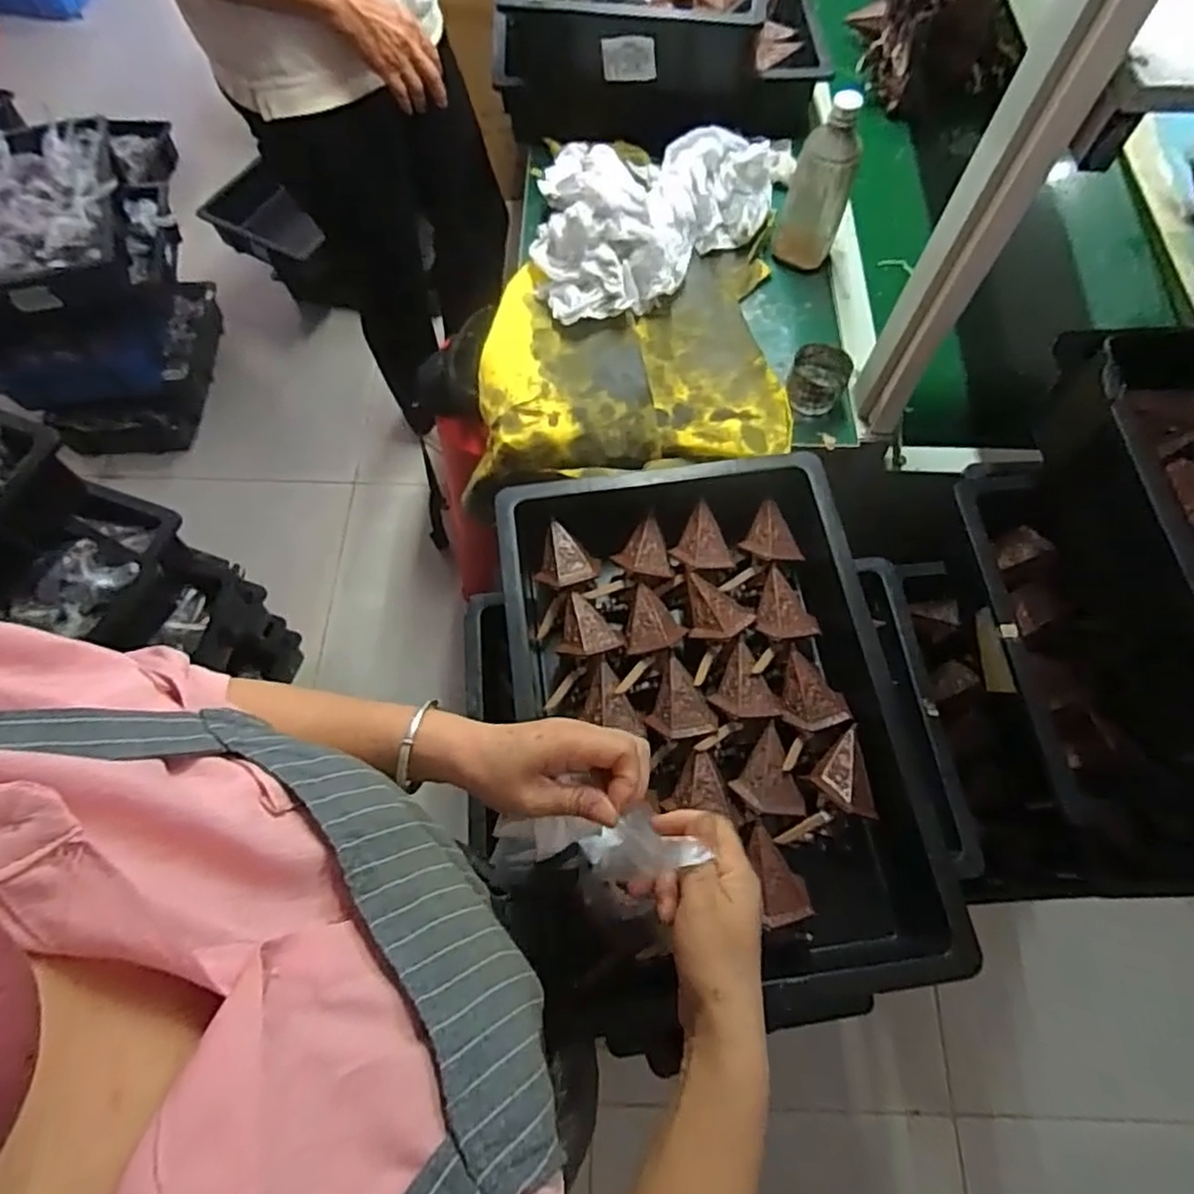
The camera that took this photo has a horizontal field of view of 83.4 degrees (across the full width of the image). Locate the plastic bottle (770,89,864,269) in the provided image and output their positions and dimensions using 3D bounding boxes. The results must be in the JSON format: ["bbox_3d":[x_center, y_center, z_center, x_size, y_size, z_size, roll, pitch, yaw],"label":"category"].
[{"bbox_3d":[0.271,-0.500,0.800,0.074,0.190,0.072,19,66,6],"label":"plastic bottle"}]

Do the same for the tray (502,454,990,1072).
[{"bbox_3d":[0.095,0.101,0.599,0.339,0.104,0.455,-6,66,-5],"label":"tray"}]

